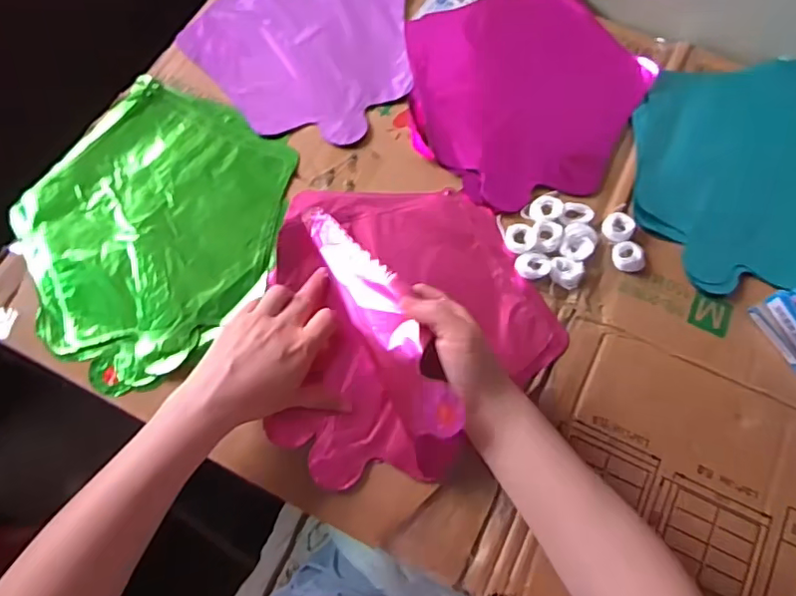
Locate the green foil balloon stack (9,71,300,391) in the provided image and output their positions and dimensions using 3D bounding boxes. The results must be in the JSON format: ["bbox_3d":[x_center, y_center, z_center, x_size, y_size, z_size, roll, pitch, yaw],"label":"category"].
[{"bbox_3d":[-0.221,-0.068,0.513,0.233,0.015,0.255,38,75,12],"label":"green foil balloon stack"}]

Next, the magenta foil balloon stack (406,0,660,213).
[{"bbox_3d":[0.125,-0.210,0.554,0.231,0.010,0.240,-15,71,-5],"label":"magenta foil balloon stack"}]

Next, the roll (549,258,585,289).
[{"bbox_3d":[0.146,-0.022,0.491,0.029,0.010,0.026,19,72,7],"label":"roll"}]

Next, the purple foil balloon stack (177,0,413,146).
[{"bbox_3d":[-0.098,-0.264,0.574,0.220,0.005,0.224,7,71,3],"label":"purple foil balloon stack"}]

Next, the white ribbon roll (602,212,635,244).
[{"bbox_3d":[0.197,-0.063,0.503,0.026,0.008,0.030,16,71,6],"label":"white ribbon roll"}]

